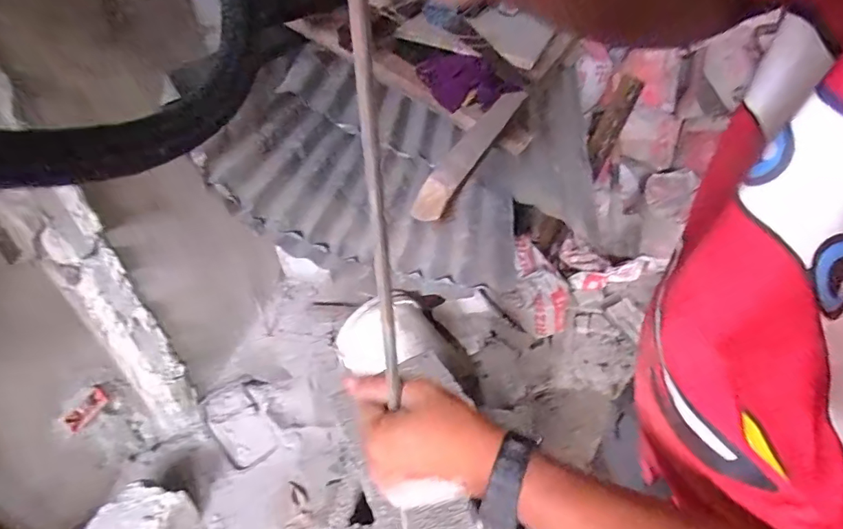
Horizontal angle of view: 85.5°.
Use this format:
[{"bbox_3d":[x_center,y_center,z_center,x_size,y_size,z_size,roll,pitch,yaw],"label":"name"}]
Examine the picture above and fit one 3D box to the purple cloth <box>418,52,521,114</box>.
[{"bbox_3d":[0.097,-0.404,0.993,0.200,0.037,0.144,-12,79,-9],"label":"purple cloth"}]

